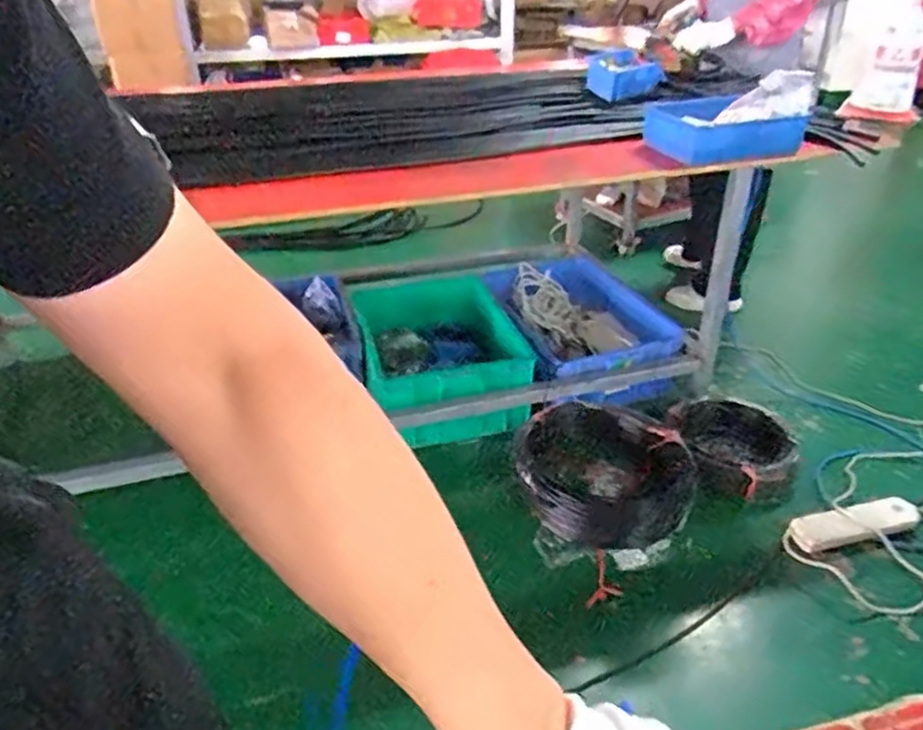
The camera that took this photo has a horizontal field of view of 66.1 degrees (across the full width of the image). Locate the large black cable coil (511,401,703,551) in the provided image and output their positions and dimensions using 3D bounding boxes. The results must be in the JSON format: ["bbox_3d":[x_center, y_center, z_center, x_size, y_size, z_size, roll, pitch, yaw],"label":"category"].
[{"bbox_3d":[0.326,0.243,1.689,0.421,0.071,0.387,-1,32,0],"label":"large black cable coil"}]

